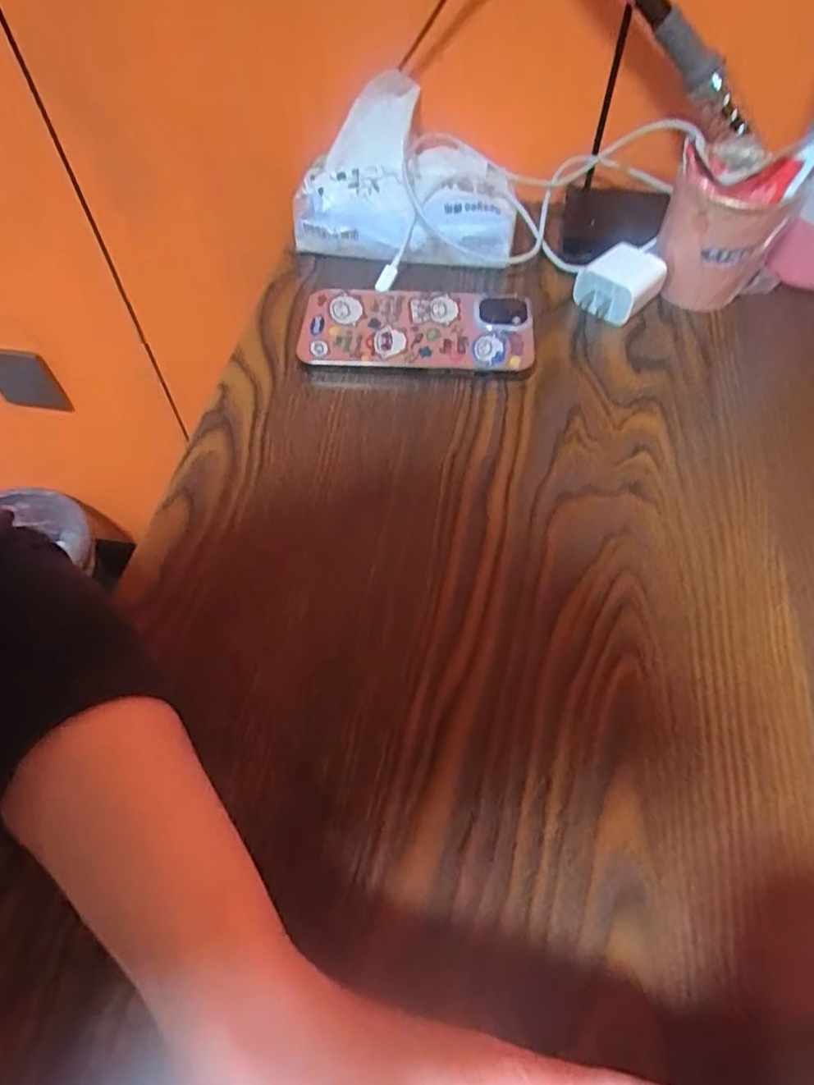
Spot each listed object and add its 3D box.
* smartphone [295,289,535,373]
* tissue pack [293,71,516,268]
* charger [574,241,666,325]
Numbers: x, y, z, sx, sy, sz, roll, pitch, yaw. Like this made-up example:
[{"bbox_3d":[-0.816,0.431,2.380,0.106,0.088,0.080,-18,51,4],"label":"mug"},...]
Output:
[{"bbox_3d":[0.006,-0.132,0.385,0.142,0.018,0.066,0,57,1],"label":"smartphone"},{"bbox_3d":[-0.001,-0.252,0.422,0.154,0.073,0.097,8,58,6],"label":"tissue pack"},{"bbox_3d":[0.136,-0.165,0.395,0.048,0.030,0.038,-40,65,-22],"label":"charger"}]

